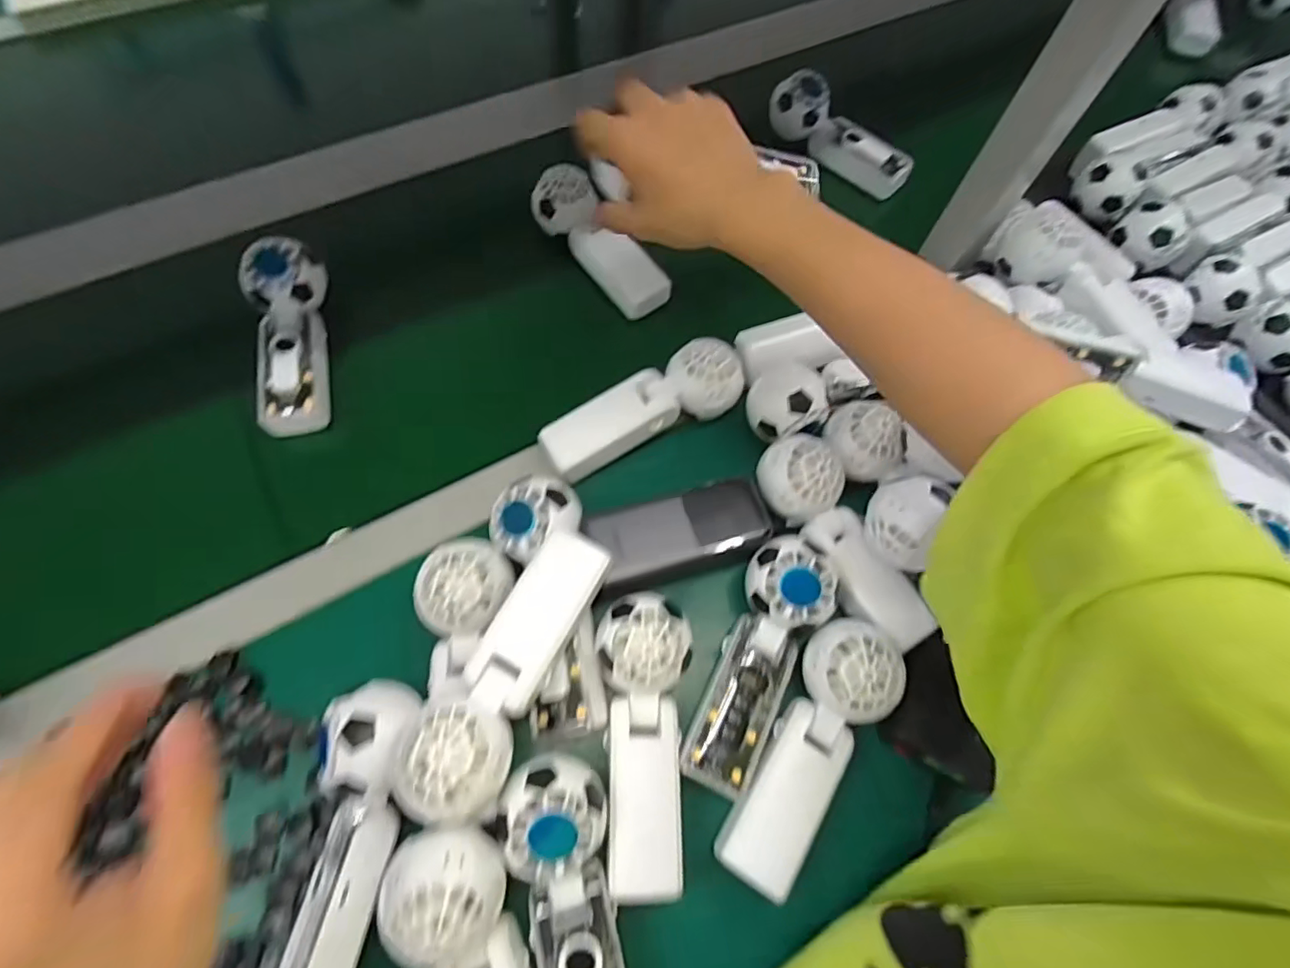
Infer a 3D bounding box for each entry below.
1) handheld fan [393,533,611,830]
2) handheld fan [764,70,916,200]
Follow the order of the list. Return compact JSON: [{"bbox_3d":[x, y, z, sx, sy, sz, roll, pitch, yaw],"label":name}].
[{"bbox_3d":[-0.080,0.107,0.336,0.054,0.036,0.167,23,66,7],"label":"handheld fan"},{"bbox_3d":[0.214,-0.380,0.623,0.166,0.052,0.045,39,69,14],"label":"handheld fan"}]

